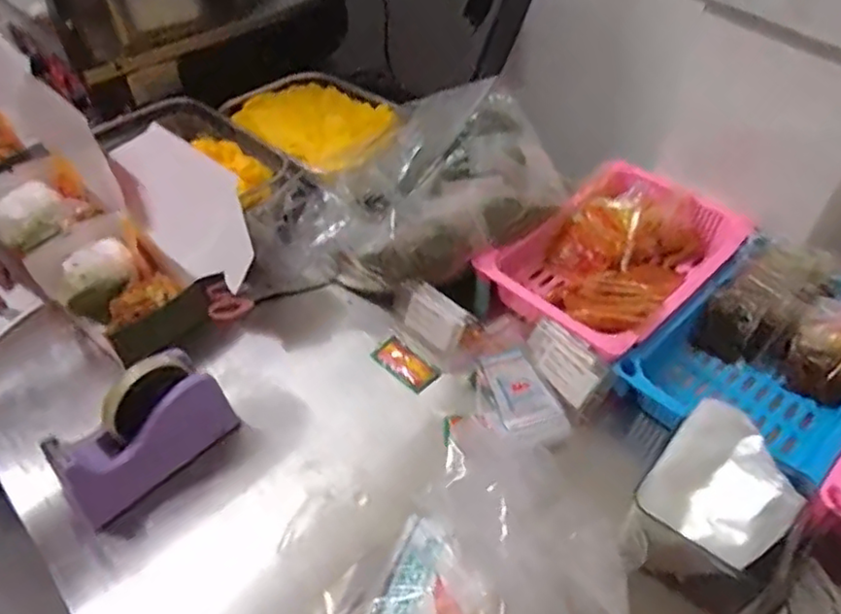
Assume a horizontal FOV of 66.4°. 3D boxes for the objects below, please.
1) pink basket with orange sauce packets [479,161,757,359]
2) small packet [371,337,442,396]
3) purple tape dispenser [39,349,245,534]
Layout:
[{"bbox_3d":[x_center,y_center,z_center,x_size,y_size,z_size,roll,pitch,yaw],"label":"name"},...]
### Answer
[{"bbox_3d":[0.232,-0.062,0.763,0.301,0.079,0.196,-34,55,-29],"label":"pink basket with orange sauce packets"},{"bbox_3d":[-0.016,0.063,0.706,0.076,0.010,0.041,31,53,27],"label":"small packet"},{"bbox_3d":[-0.255,0.114,0.588,0.062,0.106,0.151,28,52,25],"label":"purple tape dispenser"}]

